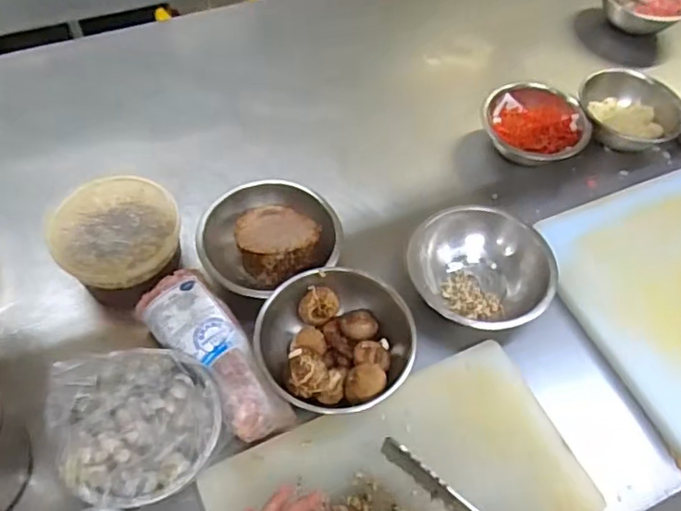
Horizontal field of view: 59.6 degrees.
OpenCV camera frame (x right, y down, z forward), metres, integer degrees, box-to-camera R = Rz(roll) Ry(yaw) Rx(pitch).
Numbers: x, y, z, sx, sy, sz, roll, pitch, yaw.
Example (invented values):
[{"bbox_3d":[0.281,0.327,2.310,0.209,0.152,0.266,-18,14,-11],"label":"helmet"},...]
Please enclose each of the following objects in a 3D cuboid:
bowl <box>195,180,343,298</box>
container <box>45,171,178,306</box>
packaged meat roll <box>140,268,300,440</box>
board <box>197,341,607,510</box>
[{"bbox_3d":[-0.094,-0.032,0.756,0.165,0.058,0.154,1,55,-2],"label":"bowl"},{"bbox_3d":[-0.265,-0.011,0.727,0.138,0.091,0.153,-17,57,-14],"label":"container"},{"bbox_3d":[-0.134,0.104,0.651,0.078,0.040,0.211,-36,64,-24],"label":"packaged meat roll"},{"bbox_3d":[0.066,0.234,0.601,0.361,0.023,0.211,-21,58,-17],"label":"board"}]

